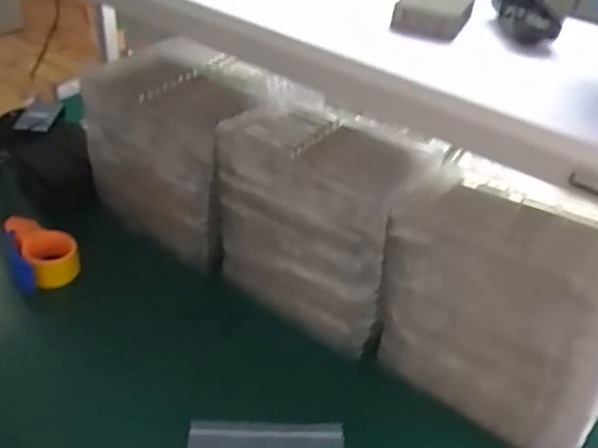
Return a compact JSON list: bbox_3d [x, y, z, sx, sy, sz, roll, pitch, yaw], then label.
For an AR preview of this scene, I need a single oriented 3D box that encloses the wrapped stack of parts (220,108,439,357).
[{"bbox_3d":[0.032,-0.004,0.896,0.261,0.278,0.162,24,42,24],"label":"wrapped stack of parts"}]

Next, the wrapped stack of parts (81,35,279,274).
[{"bbox_3d":[-0.191,-0.132,1.012,0.260,0.263,0.239,19,40,18],"label":"wrapped stack of parts"}]

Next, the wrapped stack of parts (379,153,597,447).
[{"bbox_3d":[0.265,0.122,0.789,0.285,0.305,0.153,26,42,25],"label":"wrapped stack of parts"}]

